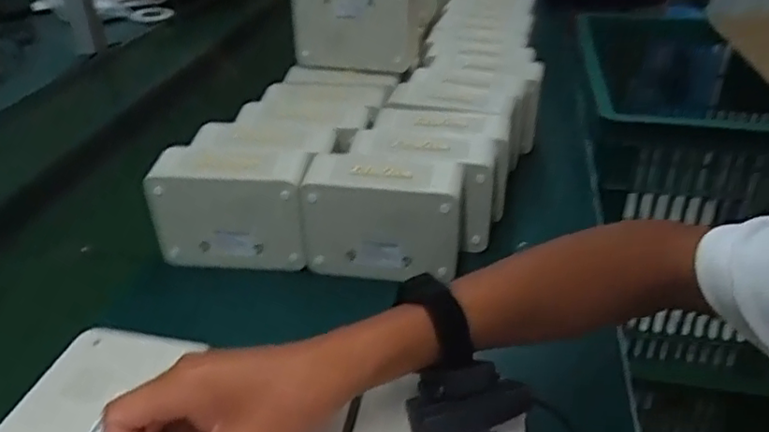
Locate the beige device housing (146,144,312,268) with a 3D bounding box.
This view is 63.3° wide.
[{"bbox_3d":[-0.143,-0.009,0.600,0.141,0.102,0.059,1,33,3],"label":"beige device housing"}]

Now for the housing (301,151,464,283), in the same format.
[{"bbox_3d":[0.000,0.000,0.588,0.139,0.106,0.055,5,33,9],"label":"housing"}]

